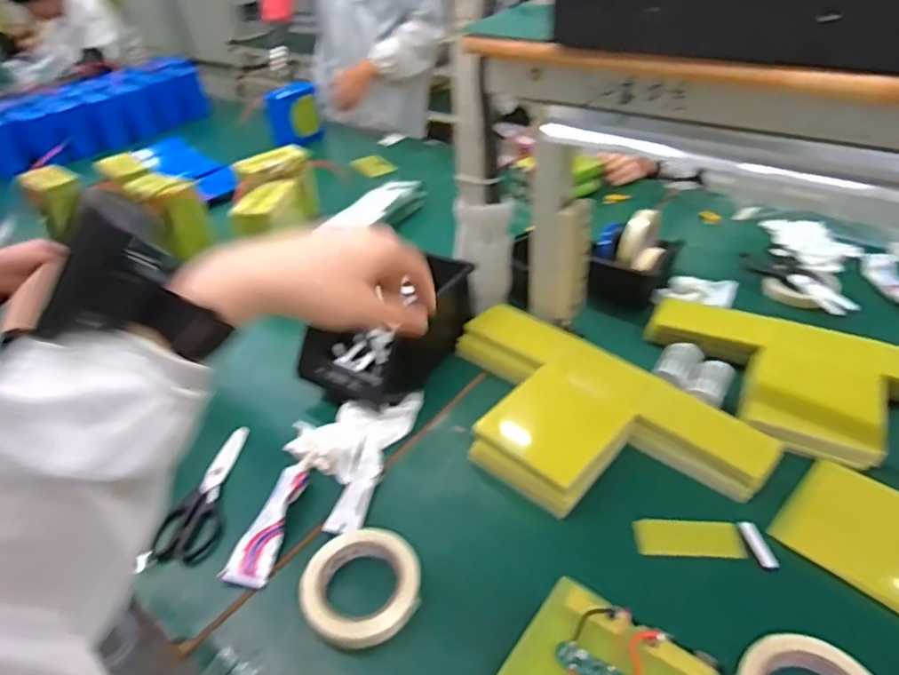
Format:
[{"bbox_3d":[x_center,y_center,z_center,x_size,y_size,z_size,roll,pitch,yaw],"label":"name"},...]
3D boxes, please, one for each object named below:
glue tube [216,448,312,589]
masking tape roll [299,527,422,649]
[{"bbox_3d":[-0.195,0.194,0.657,0.046,0.025,0.169,5,39,13],"label":"glue tube"},{"bbox_3d":[-0.088,0.245,0.585,0.116,0.022,0.112,-3,38,3],"label":"masking tape roll"}]

